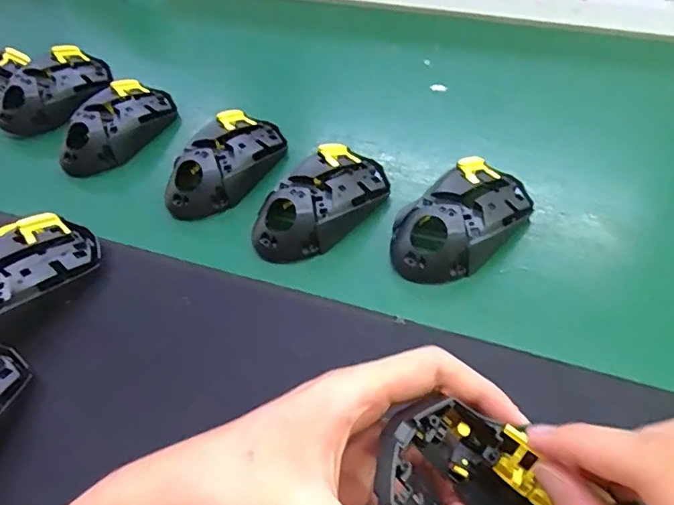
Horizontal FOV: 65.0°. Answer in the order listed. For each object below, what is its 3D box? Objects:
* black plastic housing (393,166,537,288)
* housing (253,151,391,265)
[{"bbox_3d":[0.090,-0.024,0.384,0.119,0.041,0.069,-34,57,-20],"label":"black plastic housing"},{"bbox_3d":[-0.009,-0.038,0.399,0.066,0.038,0.117,36,63,28],"label":"housing"}]

